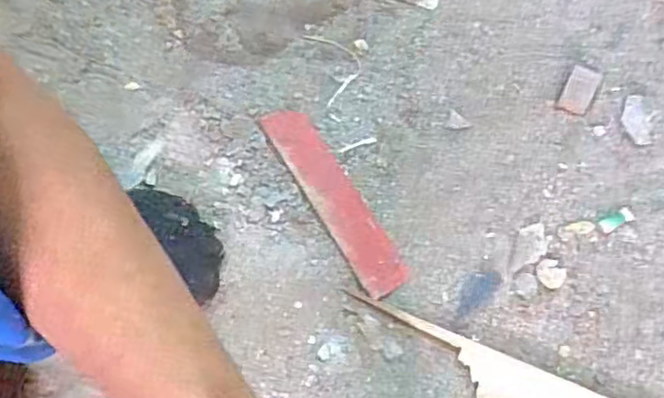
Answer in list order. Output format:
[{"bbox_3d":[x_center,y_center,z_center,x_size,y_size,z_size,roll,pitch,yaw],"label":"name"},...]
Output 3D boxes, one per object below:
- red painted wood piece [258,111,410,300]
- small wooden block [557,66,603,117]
[{"bbox_3d":[0.001,-0.004,0.527,0.036,0.004,0.176,-30,71,-9],"label":"red painted wood piece"},{"bbox_3d":[0.203,-0.089,0.548,0.024,0.004,0.045,27,72,11],"label":"small wooden block"}]

